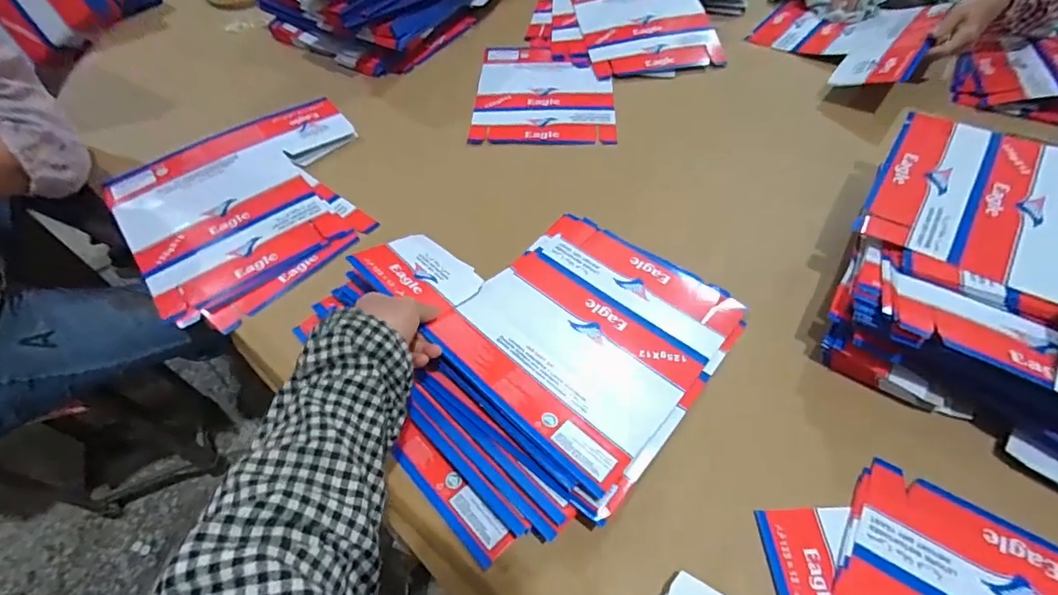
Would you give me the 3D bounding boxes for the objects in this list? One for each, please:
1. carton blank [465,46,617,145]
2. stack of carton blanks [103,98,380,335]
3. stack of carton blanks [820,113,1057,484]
[{"bbox_3d":[0.026,-0.356,0.873,0.229,0.010,0.282,0,54,3],"label":"carton blank"},{"bbox_3d":[-0.378,-0.142,0.713,0.335,0.015,0.329,-36,66,-23],"label":"stack of carton blanks"},{"bbox_3d":[0.522,-0.010,0.509,0.352,0.122,0.383,25,59,19],"label":"stack of carton blanks"}]

